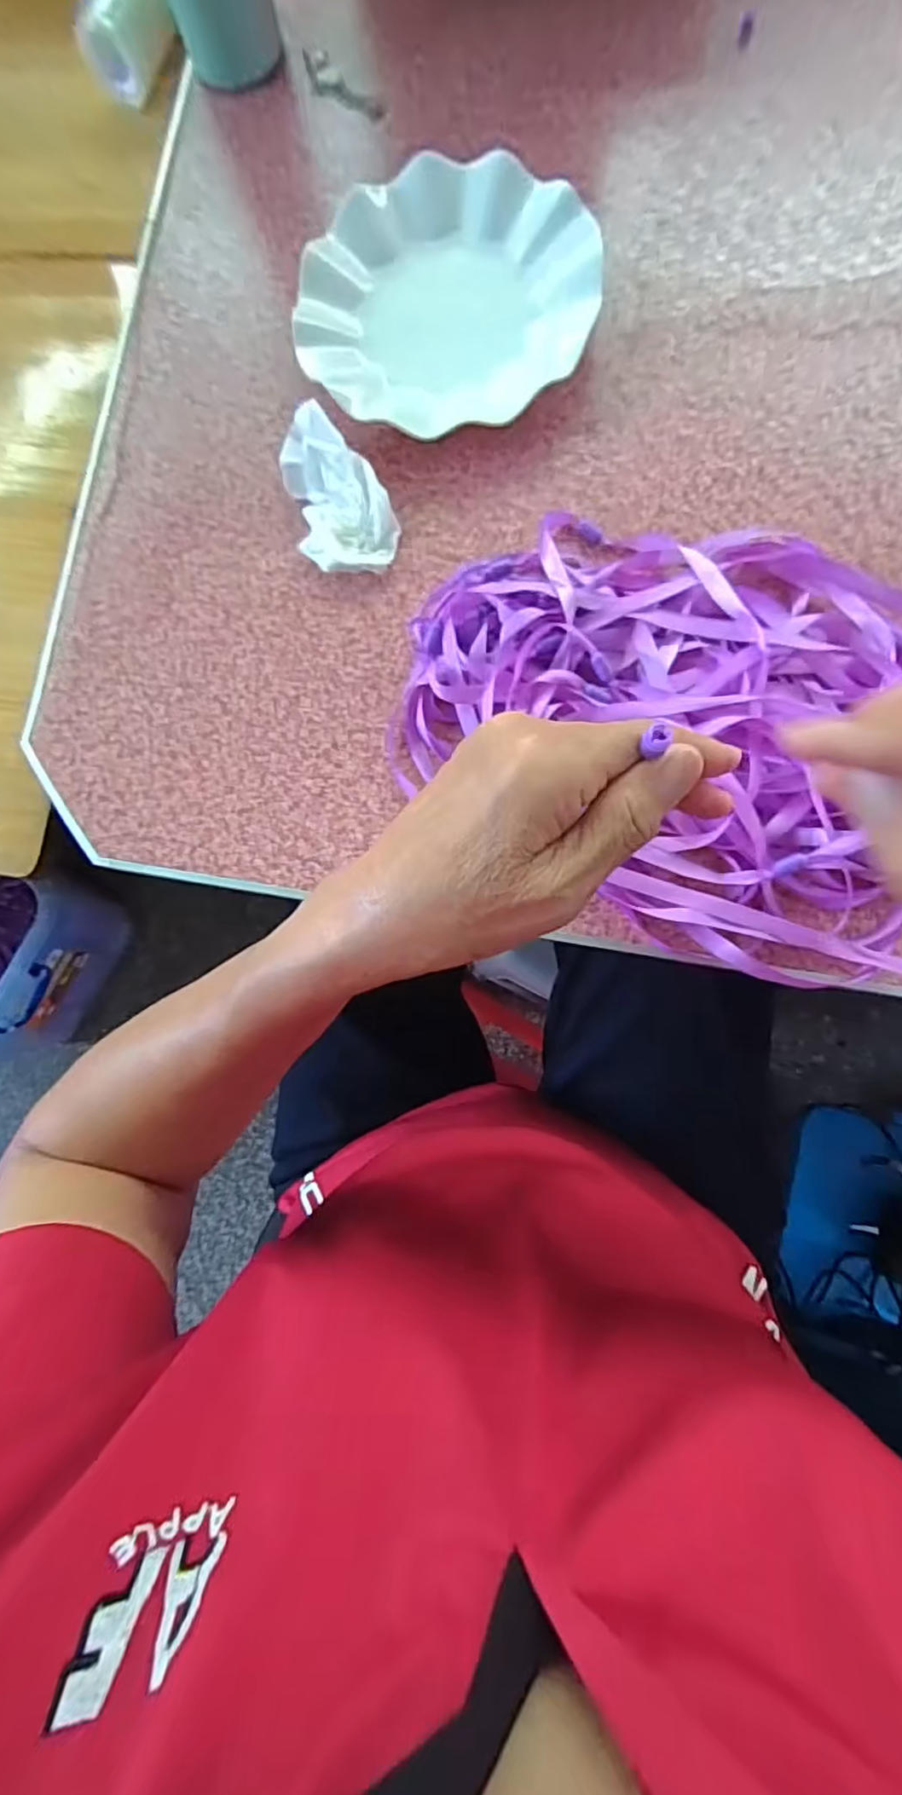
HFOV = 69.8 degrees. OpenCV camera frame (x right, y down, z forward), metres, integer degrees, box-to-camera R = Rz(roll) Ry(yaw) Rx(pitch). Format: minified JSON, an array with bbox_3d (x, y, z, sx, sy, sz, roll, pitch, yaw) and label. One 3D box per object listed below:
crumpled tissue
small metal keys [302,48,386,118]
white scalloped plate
[{"bbox_3d":[-0.071,-0.250,0.398,0.057,0.029,0.097,-18,82,3],"label":"crumpled tissue"},{"bbox_3d":[-0.079,-0.570,0.454,0.024,0.004,0.080,-41,81,0],"label":"small metal keys"},{"bbox_3d":[-0.002,-0.373,0.407,0.182,0.026,0.169,-1,83,6],"label":"white scalloped plate"}]

